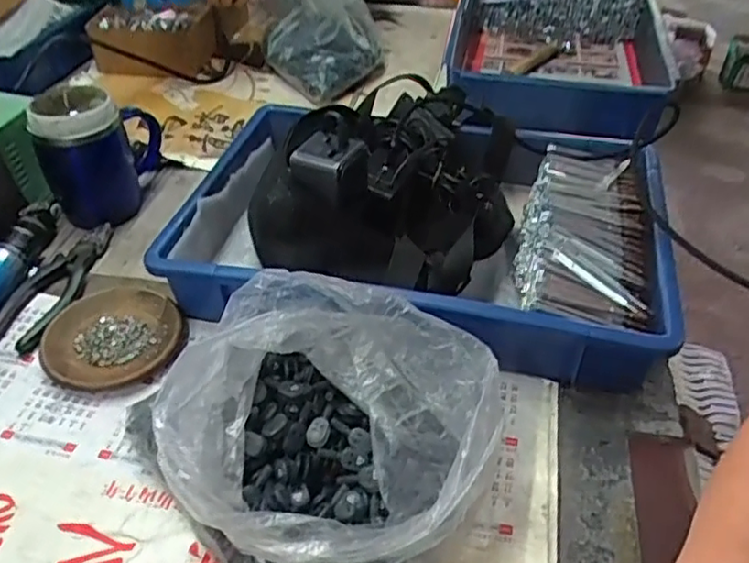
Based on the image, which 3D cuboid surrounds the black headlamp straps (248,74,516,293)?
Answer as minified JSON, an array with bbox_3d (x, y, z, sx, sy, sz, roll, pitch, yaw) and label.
[{"bbox_3d":[0.026,-0.110,0.638,0.202,0.135,0.237,18,46,18],"label":"black headlamp straps"}]

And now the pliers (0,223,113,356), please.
[{"bbox_3d":[-0.305,0.001,0.612,0.054,0.011,0.162,6,44,6],"label":"pliers"}]

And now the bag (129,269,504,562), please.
[{"bbox_3d":[-0.030,0.096,0.436,0.201,0.122,0.207,32,51,31],"label":"bag"}]

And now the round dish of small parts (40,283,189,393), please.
[{"bbox_3d":[-0.226,0.048,0.562,0.108,0.015,0.109,0,43,0],"label":"round dish of small parts"}]

